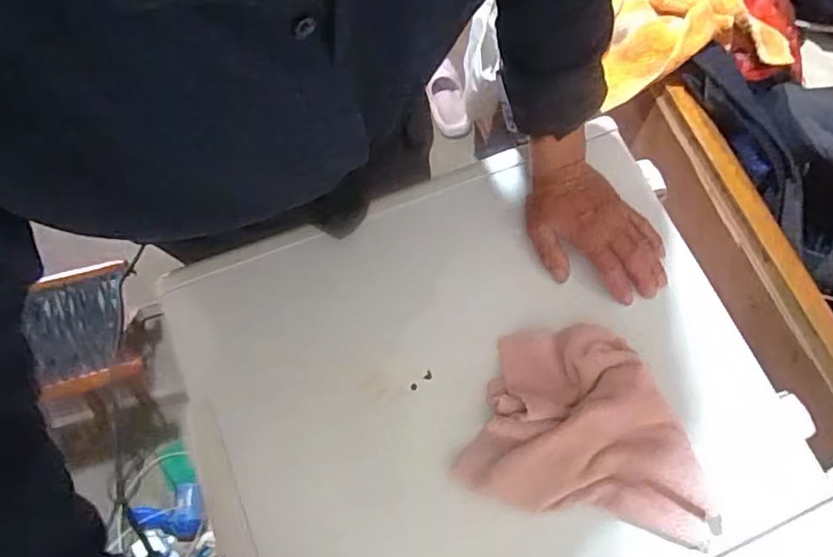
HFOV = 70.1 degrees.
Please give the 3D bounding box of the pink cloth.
[{"bbox_3d":[0.158,0.127,0.523,0.213,0.060,0.163,11,72,4],"label":"pink cloth"}]

